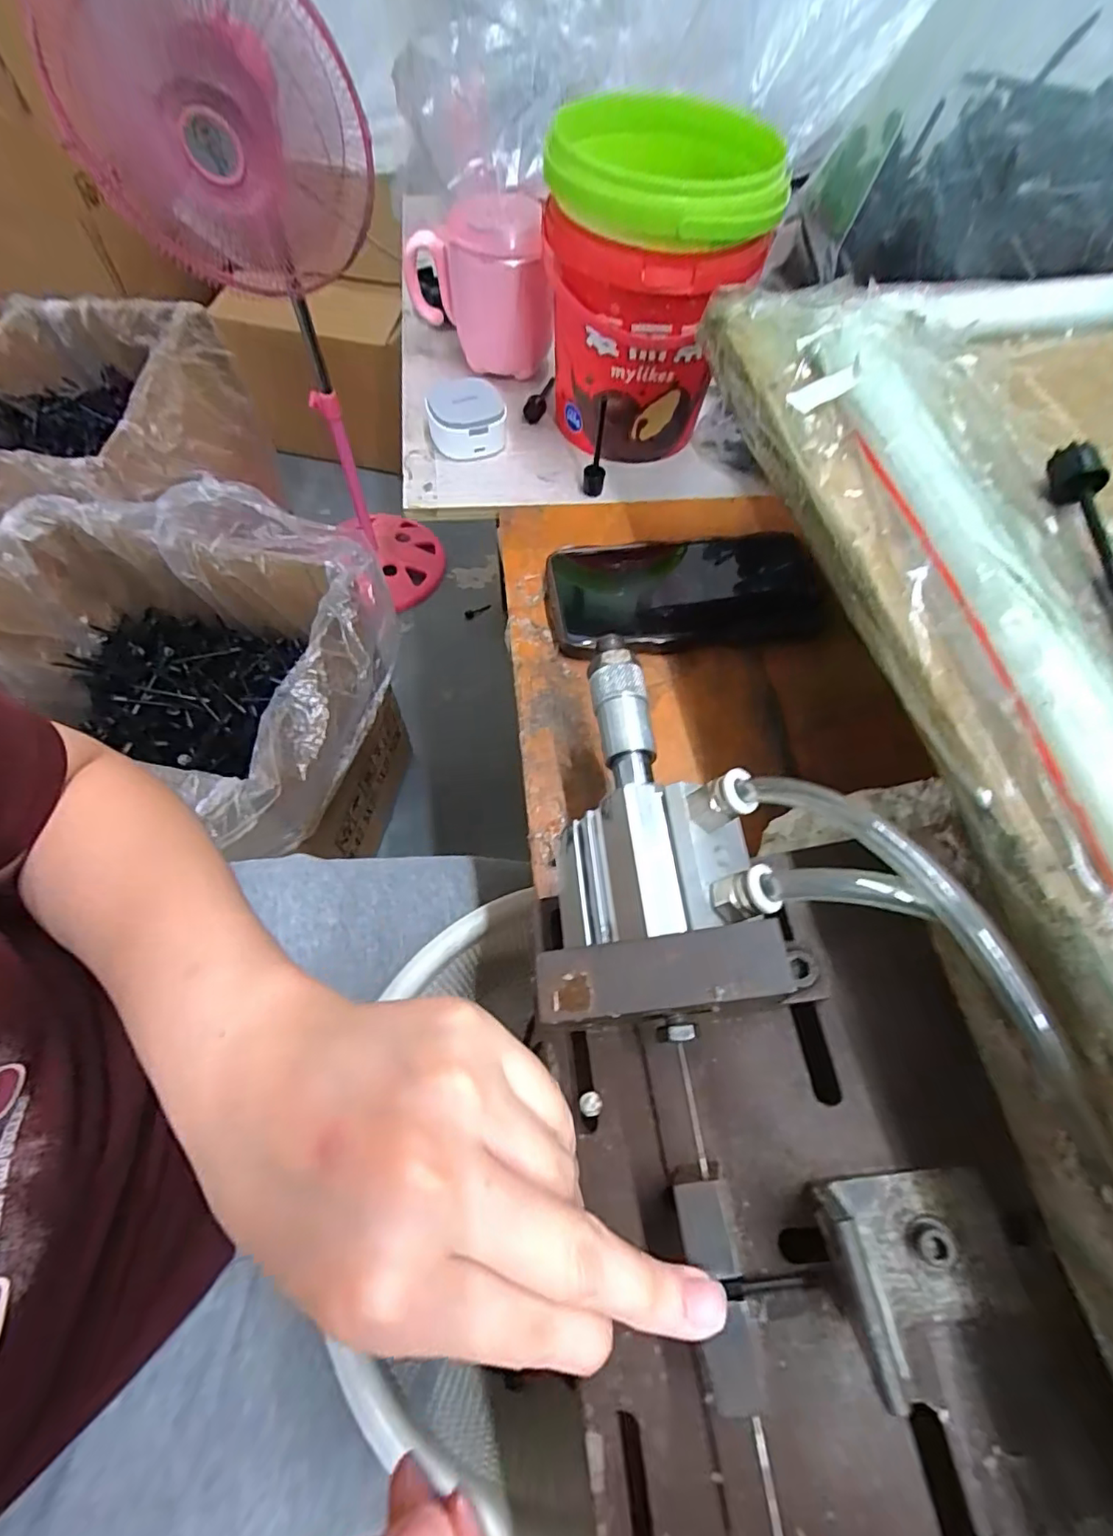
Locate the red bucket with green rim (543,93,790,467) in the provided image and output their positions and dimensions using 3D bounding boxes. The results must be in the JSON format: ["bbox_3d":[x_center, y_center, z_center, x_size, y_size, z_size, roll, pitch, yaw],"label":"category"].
[{"bbox_3d":[0.055,-0.305,0.376,0.122,0.150,0.124,1,62,-3],"label":"red bucket with green rim"}]

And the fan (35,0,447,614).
[{"bbox_3d":[-0.415,-0.657,0.943,0.332,0.864,0.267,-24,66,-15],"label":"fan"}]

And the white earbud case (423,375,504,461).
[{"bbox_3d":[-0.067,-0.254,0.418,0.052,0.030,0.056,-12,64,-9],"label":"white earbud case"}]

